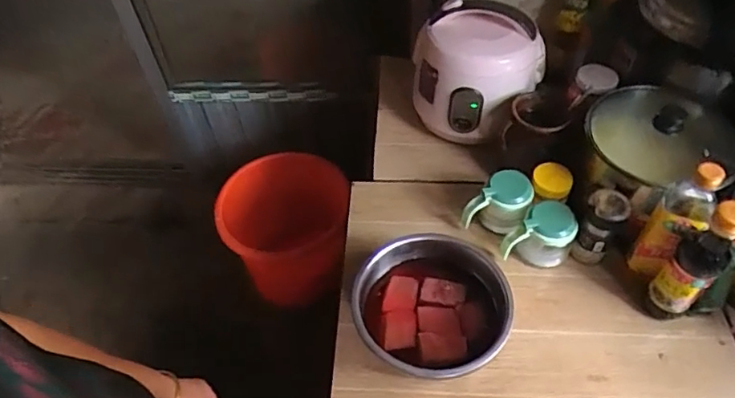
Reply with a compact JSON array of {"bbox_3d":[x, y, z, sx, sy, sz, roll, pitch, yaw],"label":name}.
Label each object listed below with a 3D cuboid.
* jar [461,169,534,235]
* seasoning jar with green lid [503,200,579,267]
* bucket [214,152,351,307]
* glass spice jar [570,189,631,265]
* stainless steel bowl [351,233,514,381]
[{"bbox_3d":[0.220,0.003,0.906,0.101,0.095,0.063,10,53,11],"label":"jar"},{"bbox_3d":[0.276,0.067,0.863,0.093,0.099,0.077,-32,56,-21],"label":"seasoning jar with green lid"},{"bbox_3d":[-0.212,0.085,1.405,0.333,0.250,0.321,-2,51,2],"label":"bucket"},{"bbox_3d":[0.368,0.047,0.856,0.057,0.138,0.071,29,59,24],"label":"glass spice jar"},{"bbox_3d":[0.093,0.166,0.793,0.212,0.095,0.215,-2,51,2],"label":"stainless steel bowl"}]

